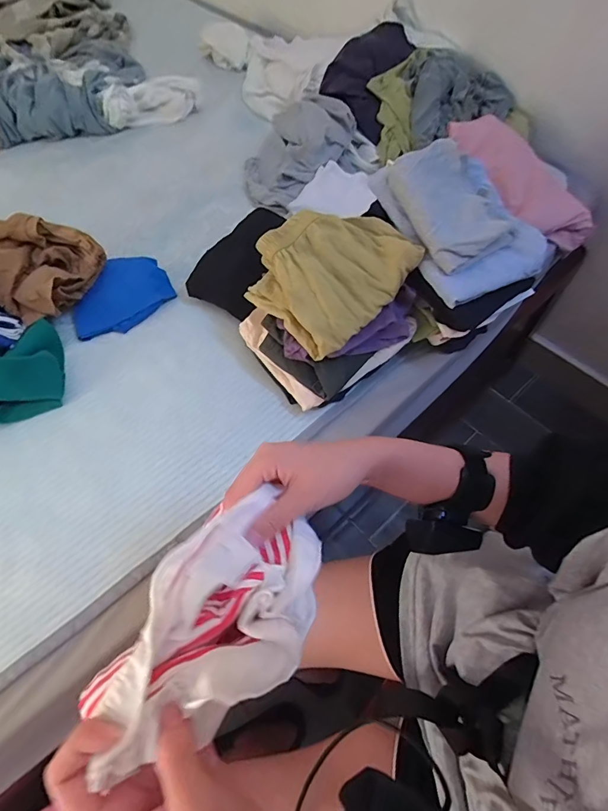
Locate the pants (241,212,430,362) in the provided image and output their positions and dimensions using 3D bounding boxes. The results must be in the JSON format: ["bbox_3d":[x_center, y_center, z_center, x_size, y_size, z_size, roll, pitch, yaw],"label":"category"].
[{"bbox_3d":[0.038,-0.184,0.575,0.192,0.076,0.157,-40,66,-19],"label":"pants"}]

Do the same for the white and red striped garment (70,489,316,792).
[{"bbox_3d":[-0.048,0.129,0.260,0.093,0.062,0.161,23,64,15],"label":"white and red striped garment"}]

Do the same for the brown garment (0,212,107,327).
[{"bbox_3d":[-0.452,-0.237,0.712,0.193,0.116,0.157,31,66,18],"label":"brown garment"}]

